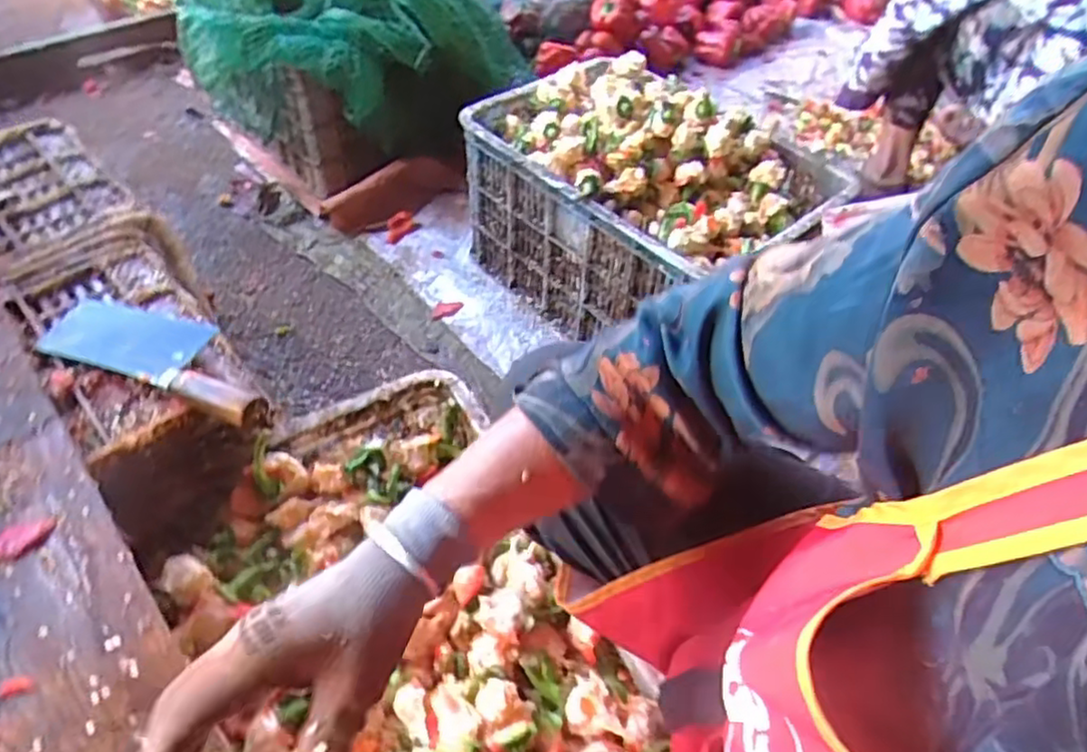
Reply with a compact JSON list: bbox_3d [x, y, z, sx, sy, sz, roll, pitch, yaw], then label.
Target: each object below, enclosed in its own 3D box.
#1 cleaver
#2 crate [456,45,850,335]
[{"bbox_3d":[-0.343,-0.025,0.632,0.264,0.039,0.087,19,51,13],"label":"cleaver"},{"bbox_3d":[0.145,-0.261,1.107,0.313,0.312,0.494,-35,59,-28],"label":"crate"}]

